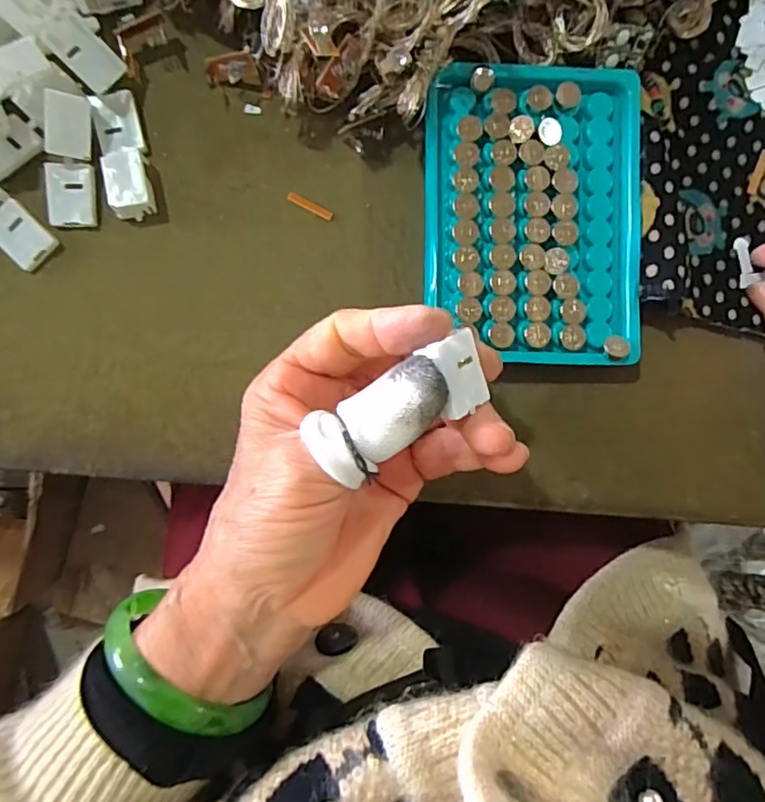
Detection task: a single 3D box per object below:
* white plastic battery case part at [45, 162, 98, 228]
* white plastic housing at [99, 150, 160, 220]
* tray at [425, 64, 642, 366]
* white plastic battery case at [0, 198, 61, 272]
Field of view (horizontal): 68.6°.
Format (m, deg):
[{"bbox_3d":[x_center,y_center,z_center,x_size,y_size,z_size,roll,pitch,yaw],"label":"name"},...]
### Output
[{"bbox_3d":[-0.138,-0.091,0.247,0.020,0.004,0.027,-2,89,-5],"label":"white plastic battery case part"},{"bbox_3d":[-0.112,-0.096,0.248,0.019,0.011,0.027,-9,89,-5],"label":"white plastic housing"},{"bbox_3d":[0.067,-0.082,0.253,0.094,0.019,0.128,0,89,-5],"label":"tray"},{"bbox_3d":[-0.160,-0.073,0.246,0.029,0.004,0.020,44,86,-2],"label":"white plastic battery case"}]

